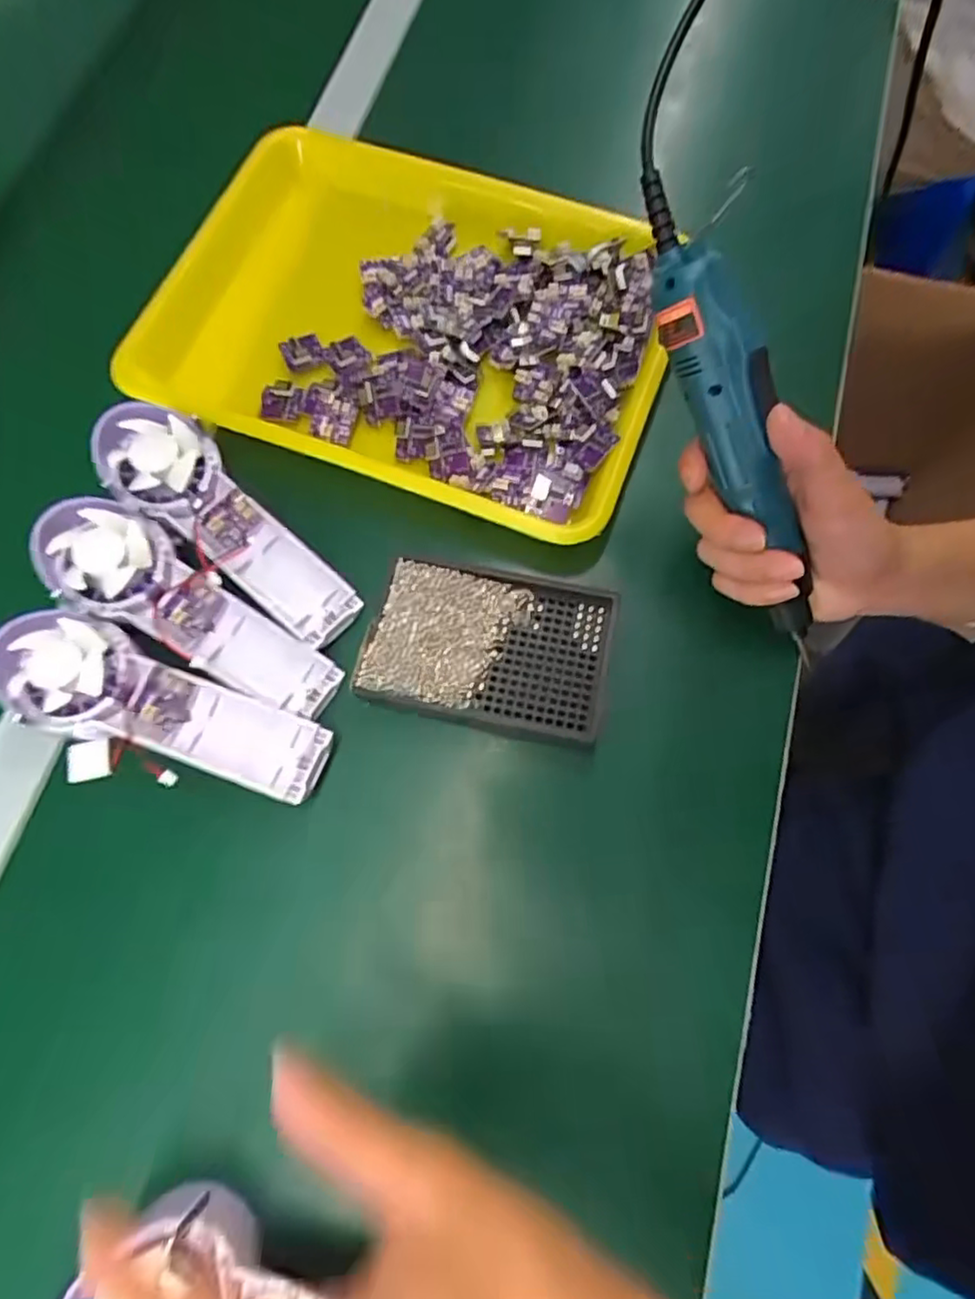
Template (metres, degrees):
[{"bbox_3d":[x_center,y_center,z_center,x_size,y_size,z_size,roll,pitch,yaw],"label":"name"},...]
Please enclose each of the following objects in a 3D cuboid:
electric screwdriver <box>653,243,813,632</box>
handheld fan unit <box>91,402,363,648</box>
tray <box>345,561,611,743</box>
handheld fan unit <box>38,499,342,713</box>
[{"bbox_3d":[0.132,-0.097,0.327,0.029,0.033,0.201,-33,111,-10],"label":"electric screwdriver"},{"bbox_3d":[-0.152,-0.075,0.387,0.178,0.029,0.059,43,76,-2],"label":"handheld fan unit"},{"bbox_3d":[0.001,-0.001,0.372,0.135,0.012,0.087,9,71,3],"label":"tray"},{"bbox_3d":[-0.167,-0.021,0.375,0.176,0.033,0.057,35,74,-9],"label":"handheld fan unit"}]

